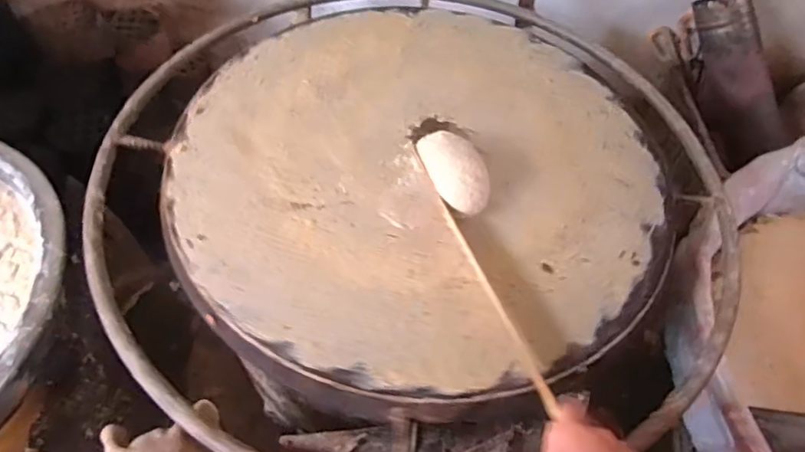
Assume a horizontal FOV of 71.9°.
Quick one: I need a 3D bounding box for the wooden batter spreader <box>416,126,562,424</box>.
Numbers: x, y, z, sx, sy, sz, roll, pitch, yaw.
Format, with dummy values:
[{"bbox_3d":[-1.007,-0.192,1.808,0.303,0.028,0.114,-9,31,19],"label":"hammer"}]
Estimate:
[{"bbox_3d":[0.092,0.028,0.620,0.063,0.047,0.341,-12,67,-11],"label":"wooden batter spreader"}]

